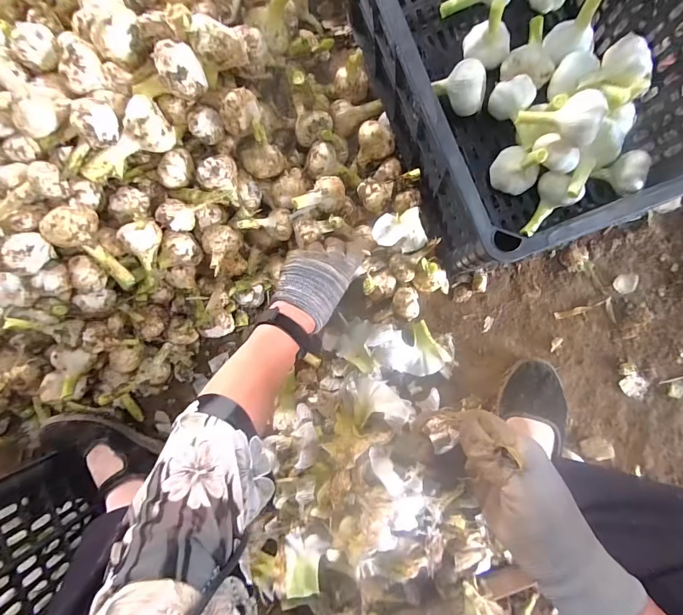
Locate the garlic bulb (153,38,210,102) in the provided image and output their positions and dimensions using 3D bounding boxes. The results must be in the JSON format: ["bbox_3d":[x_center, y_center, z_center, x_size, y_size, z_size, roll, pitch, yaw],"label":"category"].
[{"bbox_3d":[-0.186,-0.276,0.424,0.036,0.051,0.053,-19,89,7],"label":"garlic bulb"}]

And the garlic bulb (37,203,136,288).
[{"bbox_3d":[-0.312,-0.073,0.460,0.046,0.039,0.117,-26,122,8],"label":"garlic bulb"}]

